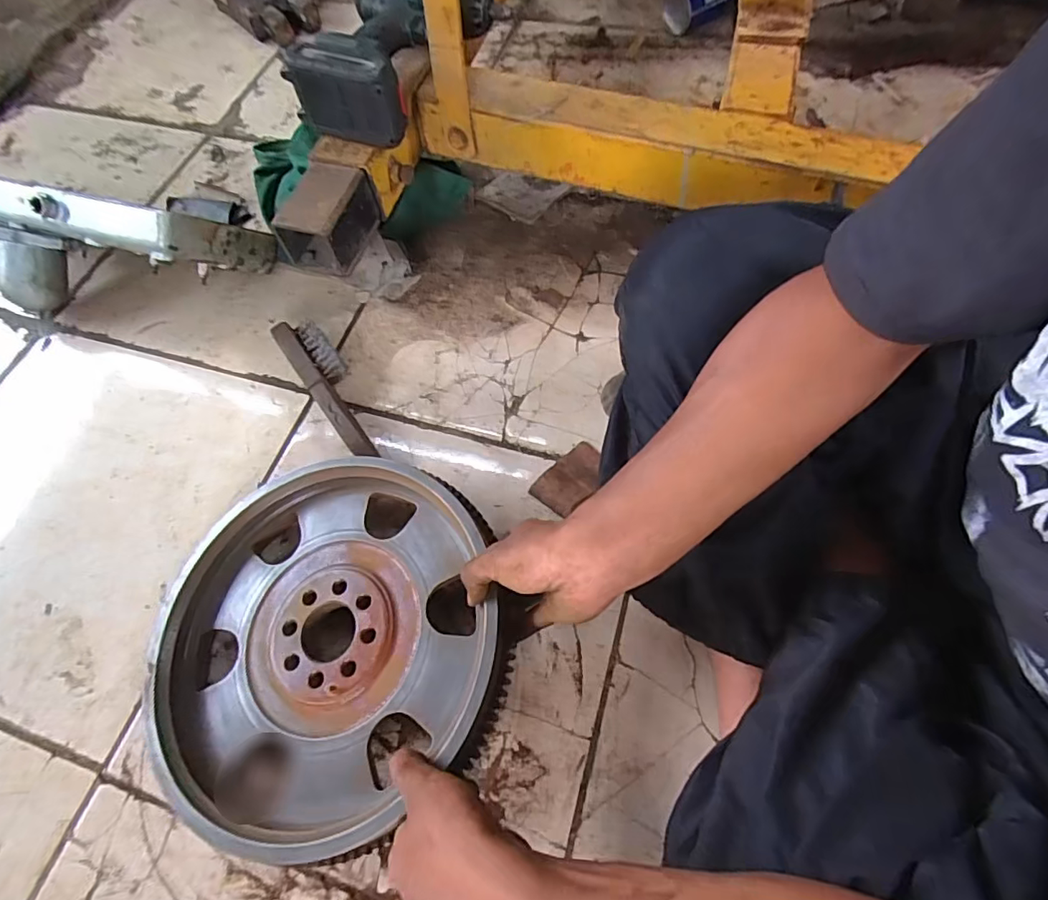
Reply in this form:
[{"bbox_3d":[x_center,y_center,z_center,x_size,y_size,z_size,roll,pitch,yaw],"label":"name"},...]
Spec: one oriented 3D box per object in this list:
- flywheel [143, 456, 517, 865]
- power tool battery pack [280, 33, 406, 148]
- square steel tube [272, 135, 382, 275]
[{"bbox_3d":[-0.164,0.156,0.455,0.302,0.065,0.296,-1,63,3],"label":"flywheel"},{"bbox_3d":[-0.173,-0.371,0.546,0.112,0.076,0.065,17,66,12],"label":"power tool battery pack"},{"bbox_3d":[-0.209,-0.259,0.582,0.071,0.074,0.124,15,66,11],"label":"square steel tube"}]

